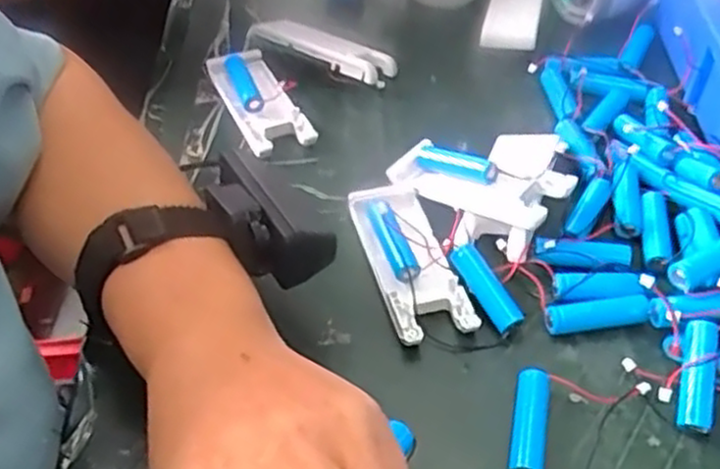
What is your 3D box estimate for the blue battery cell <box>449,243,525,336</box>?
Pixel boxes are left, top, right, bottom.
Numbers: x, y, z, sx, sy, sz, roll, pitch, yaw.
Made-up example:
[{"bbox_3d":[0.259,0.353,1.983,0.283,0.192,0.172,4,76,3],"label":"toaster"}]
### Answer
[{"bbox_3d":[0.064,0.026,0.377,0.013,0.012,0.050,-19,50,-18],"label":"blue battery cell"}]

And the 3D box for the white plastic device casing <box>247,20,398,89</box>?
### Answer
[{"bbox_3d":[-0.028,-0.131,0.523,0.106,0.018,0.030,22,50,18],"label":"white plastic device casing"}]

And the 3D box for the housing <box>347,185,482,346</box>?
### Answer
[{"bbox_3d":[0.025,0.011,0.398,0.040,0.012,0.108,-10,48,-11],"label":"housing"}]

